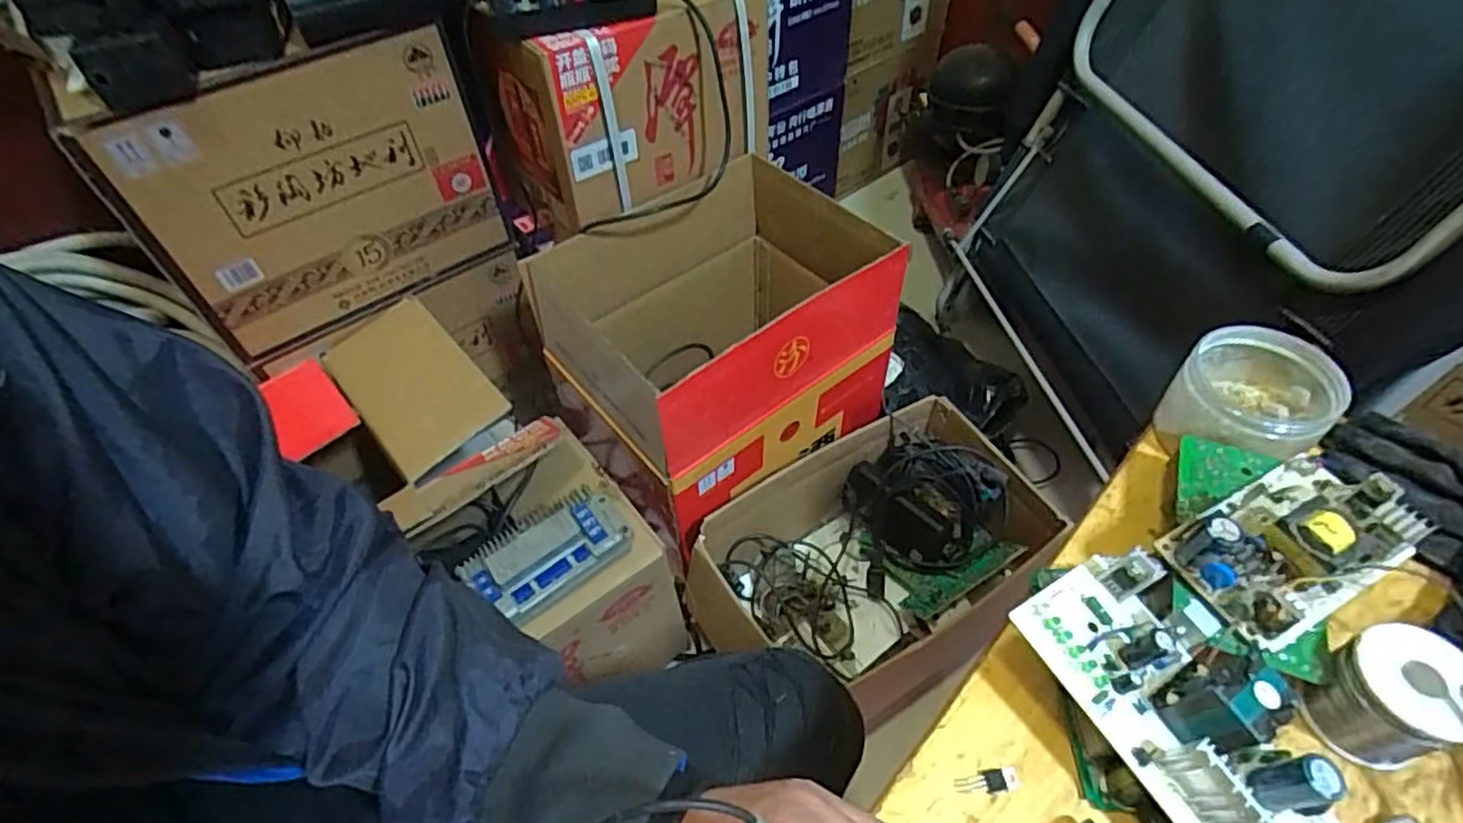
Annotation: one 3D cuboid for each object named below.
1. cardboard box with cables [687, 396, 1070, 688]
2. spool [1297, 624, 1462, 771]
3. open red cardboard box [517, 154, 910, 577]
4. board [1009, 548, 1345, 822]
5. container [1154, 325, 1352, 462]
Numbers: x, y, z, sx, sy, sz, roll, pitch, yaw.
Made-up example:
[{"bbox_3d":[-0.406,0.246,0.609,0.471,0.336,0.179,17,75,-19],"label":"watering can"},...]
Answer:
[{"bbox_3d":[0.173,0.194,0.907,0.424,0.173,0.248,-28,55,-19],"label":"cardboard box with cables"},{"bbox_3d":[0.317,0.137,0.336,0.046,0.057,0.050,-1,51,1],"label":"spool"},{"bbox_3d":[-0.015,-0.096,0.931,0.381,0.279,0.317,-33,57,-22],"label":"open red cardboard box"},{"bbox_3d":[0.205,0.135,0.321,0.068,0.046,0.144,-26,54,-18],"label":"board"},{"bbox_3d":[0.331,-0.012,0.445,0.081,0.057,0.085,-1,51,1],"label":"container"}]

